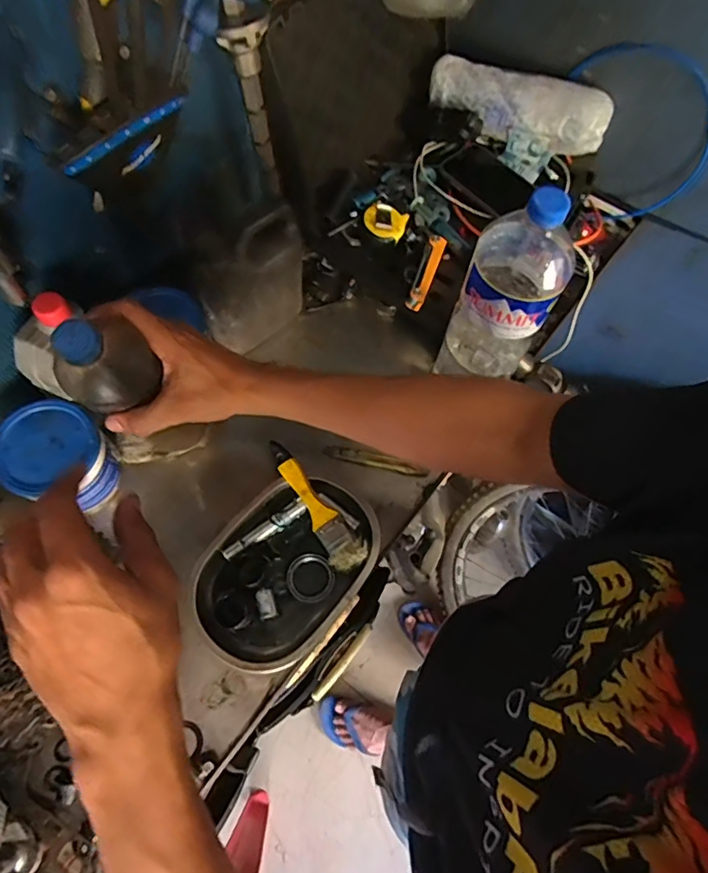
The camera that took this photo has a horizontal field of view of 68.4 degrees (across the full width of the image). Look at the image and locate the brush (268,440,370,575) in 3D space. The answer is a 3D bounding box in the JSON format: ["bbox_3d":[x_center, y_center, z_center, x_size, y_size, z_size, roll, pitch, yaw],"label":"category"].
[{"bbox_3d":[-0.046,0.077,0.594,0.040,0.022,0.166,-34,73,-16],"label":"brush"}]

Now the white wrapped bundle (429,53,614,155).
[{"bbox_3d":[0.232,-0.466,0.734,0.252,0.071,0.057,22,68,6],"label":"white wrapped bundle"}]

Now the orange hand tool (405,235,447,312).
[{"bbox_3d":[0.095,-0.214,0.678,0.022,0.030,0.108,20,68,5],"label":"orange hand tool"}]

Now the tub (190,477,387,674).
[{"bbox_3d":[-0.077,0.149,0.595,0.155,0.057,0.211,41,71,13],"label":"tub"}]

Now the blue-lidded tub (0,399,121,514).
[{"bbox_3d":[-0.319,0.026,0.569,0.102,0.080,0.100,1,67,-3],"label":"blue-lidded tub"}]

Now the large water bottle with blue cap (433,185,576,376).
[{"bbox_3d":[0.150,-0.130,0.531,0.089,0.269,0.084,27,69,8],"label":"large water bottle with blue cap"}]

